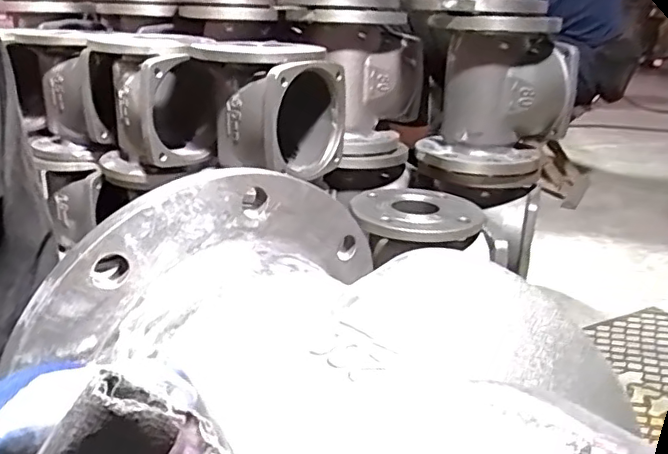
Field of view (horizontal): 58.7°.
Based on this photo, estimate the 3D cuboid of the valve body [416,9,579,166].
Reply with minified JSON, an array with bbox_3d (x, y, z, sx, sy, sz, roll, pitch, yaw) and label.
[{"bbox_3d":[0.241,-0.202,0.862,0.200,0.206,0.197,9,21,19],"label":"valve body"}]

